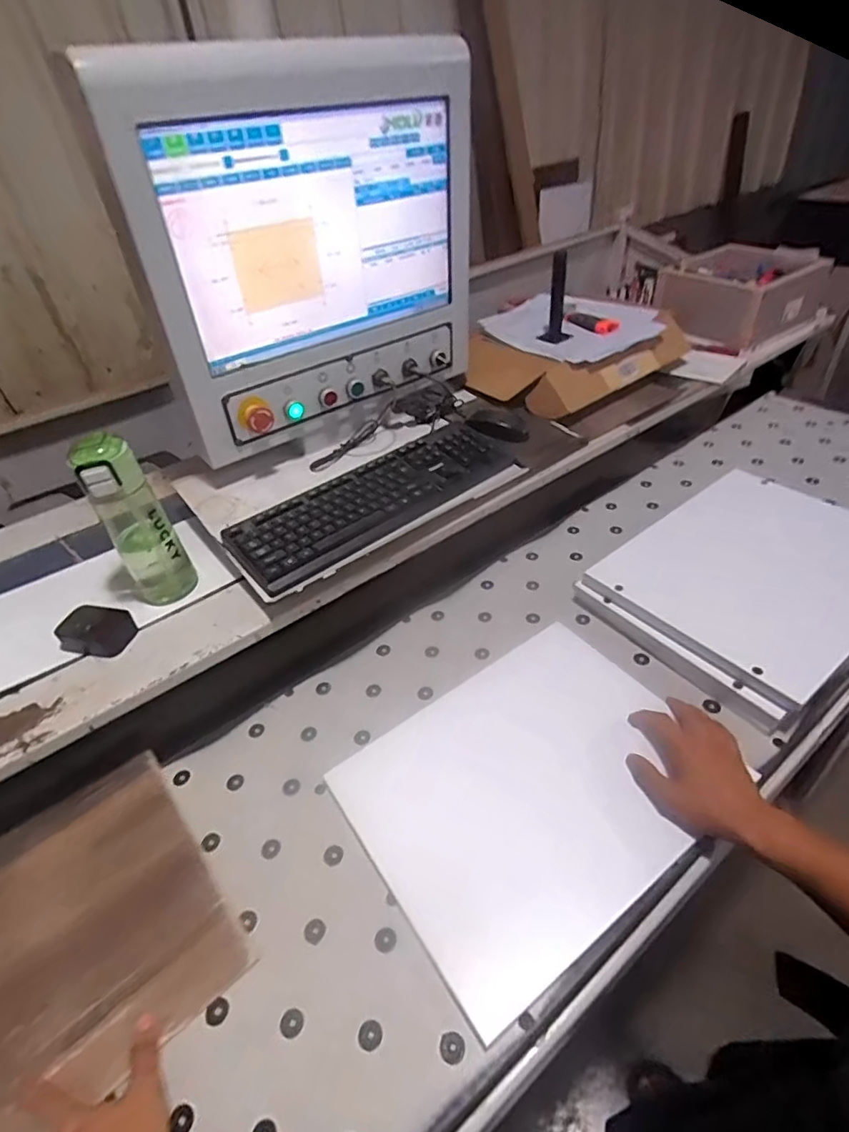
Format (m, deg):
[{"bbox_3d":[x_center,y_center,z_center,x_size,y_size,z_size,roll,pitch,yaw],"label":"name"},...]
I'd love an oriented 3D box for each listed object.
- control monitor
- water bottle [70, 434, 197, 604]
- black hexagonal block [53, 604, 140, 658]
[{"bbox_3d":[-0.133,-0.414,0.770,0.509,0.434,0.091,-27,44,-21],"label":"control monitor"},{"bbox_3d":[-0.354,-0.053,0.687,0.074,0.221,0.081,-26,43,-20],"label":"water bottle"},{"bbox_3d":[-0.403,0.078,0.685,0.083,0.028,0.059,1,41,10],"label":"black hexagonal block"}]

